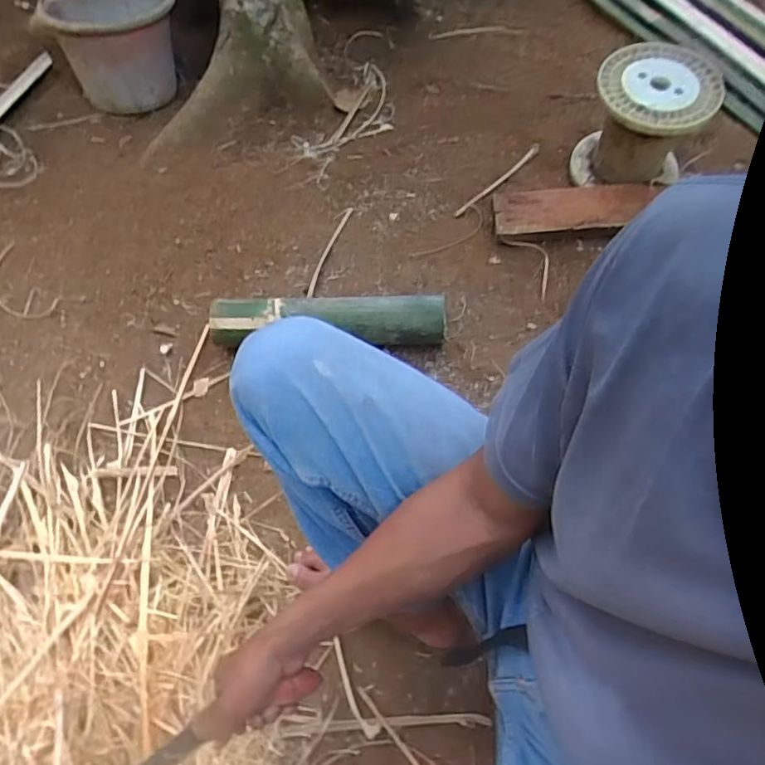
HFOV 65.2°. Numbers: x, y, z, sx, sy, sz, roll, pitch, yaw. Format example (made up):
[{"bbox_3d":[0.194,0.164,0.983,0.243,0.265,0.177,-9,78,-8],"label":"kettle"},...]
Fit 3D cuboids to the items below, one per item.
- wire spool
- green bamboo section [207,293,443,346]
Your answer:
[{"bbox_3d":[0.468,-0.463,1.076,0.183,0.201,0.197,2,60,-3],"label":"wire spool"},{"bbox_3d":[-0.087,-0.093,0.975,0.374,0.097,0.062,1,60,-3],"label":"green bamboo section"}]

